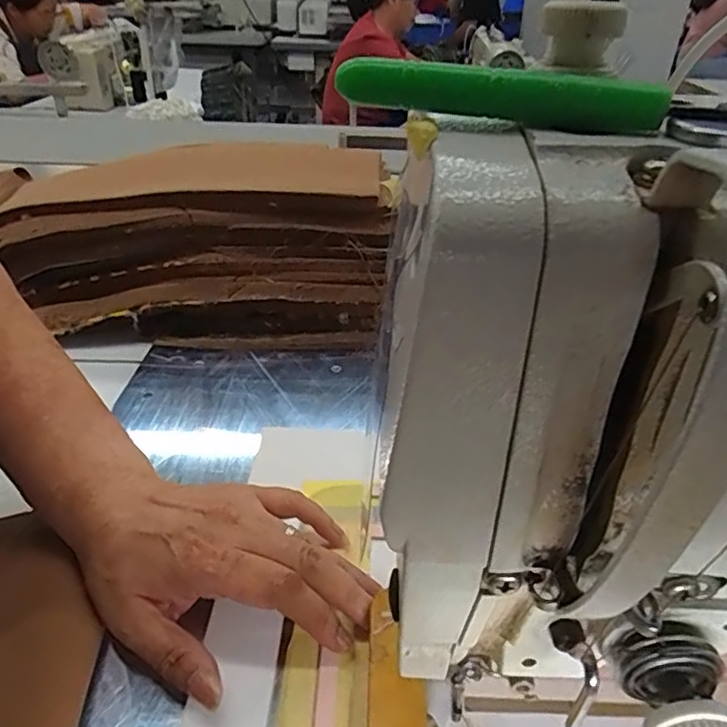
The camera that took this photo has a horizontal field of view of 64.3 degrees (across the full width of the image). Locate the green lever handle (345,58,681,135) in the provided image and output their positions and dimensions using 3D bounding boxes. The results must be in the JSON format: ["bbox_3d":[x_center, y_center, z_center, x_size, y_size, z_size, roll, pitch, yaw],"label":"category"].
[{"bbox_3d":[0.025,-0.054,0.115,0.064,0.010,0.007,15,37,21],"label":"green lever handle"}]

